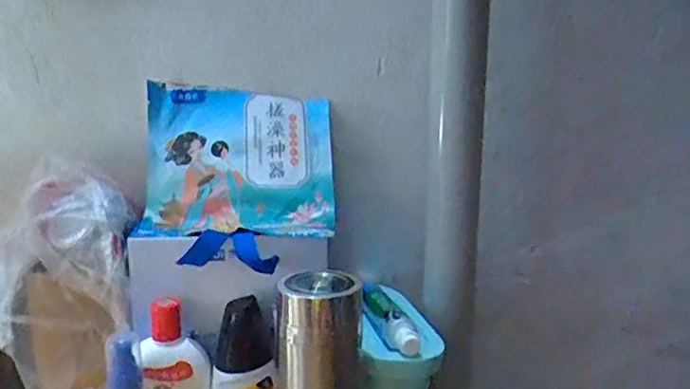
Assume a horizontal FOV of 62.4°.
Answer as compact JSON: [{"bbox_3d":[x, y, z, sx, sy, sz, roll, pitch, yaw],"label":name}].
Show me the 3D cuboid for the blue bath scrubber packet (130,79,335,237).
[{"bbox_3d":[-0.104,-0.034,0.550,0.181,0.153,0.025,0,-17,1],"label":"blue bath scrubber packet"}]

